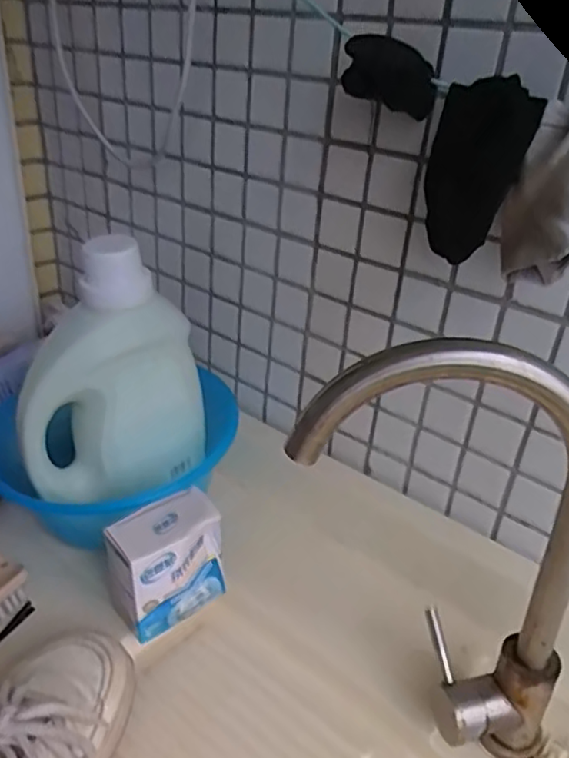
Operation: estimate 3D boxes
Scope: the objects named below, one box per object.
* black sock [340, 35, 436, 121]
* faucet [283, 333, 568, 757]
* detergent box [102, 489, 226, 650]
[{"bbox_3d":[0.081,-0.232,0.461,0.067,0.051,0.028,11,33,12],"label":"black sock"},{"bbox_3d":[0.104,0.125,0.403,0.200,0.325,0.055,14,33,15],"label":"faucet"},{"bbox_3d":[-0.107,0.163,0.532,0.106,0.095,0.056,-21,40,-34],"label":"detergent box"}]

